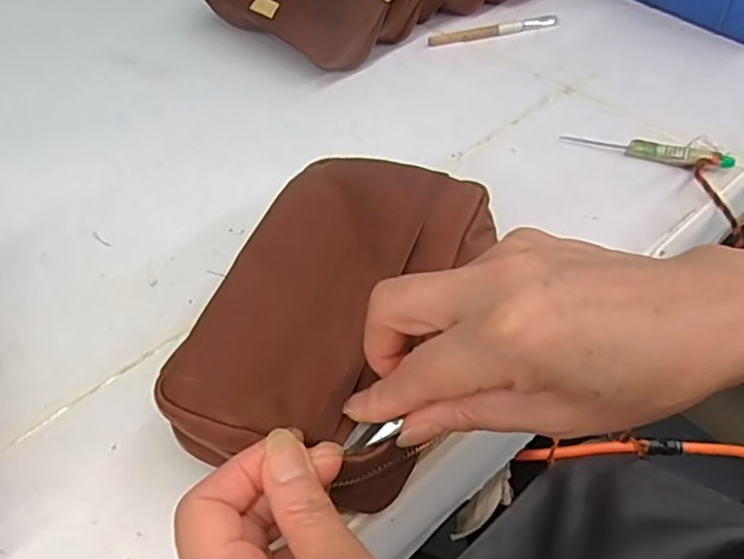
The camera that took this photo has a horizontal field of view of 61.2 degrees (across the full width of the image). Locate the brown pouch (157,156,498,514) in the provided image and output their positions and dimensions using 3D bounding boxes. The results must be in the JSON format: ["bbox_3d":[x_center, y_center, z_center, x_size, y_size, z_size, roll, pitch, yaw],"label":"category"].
[{"bbox_3d":[-0.016,0.016,0.326,0.118,0.056,0.186,13,51,16],"label":"brown pouch"}]

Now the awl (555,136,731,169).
[{"bbox_3d":[0.199,-0.096,0.458,0.116,0.015,0.012,19,53,20],"label":"awl"}]

